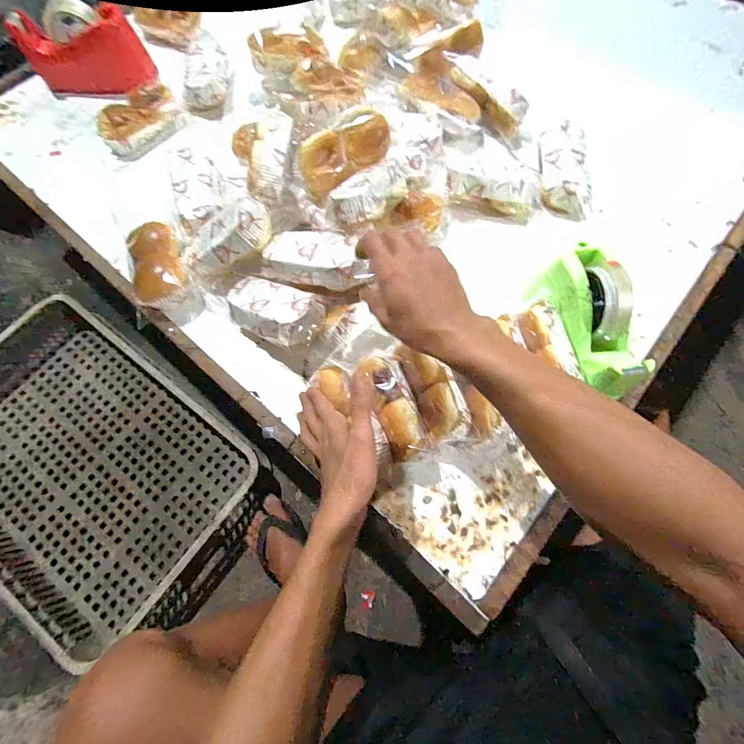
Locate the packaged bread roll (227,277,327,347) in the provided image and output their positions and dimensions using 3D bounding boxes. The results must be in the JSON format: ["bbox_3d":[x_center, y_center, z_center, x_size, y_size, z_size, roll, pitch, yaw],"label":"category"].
[{"bbox_3d":[-0.129,-0.079,0.461,0.137,0.050,0.074,22,73,21],"label":"packaged bread roll"}]

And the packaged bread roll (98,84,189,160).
[{"bbox_3d":[-0.390,-0.426,0.604,0.138,0.040,0.073,-38,76,-11],"label":"packaged bread roll"}]

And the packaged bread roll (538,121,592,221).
[{"bbox_3d":[0.298,-0.311,0.561,0.071,0.049,0.147,1,72,1],"label":"packaged bread roll"}]

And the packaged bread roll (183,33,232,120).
[{"bbox_3d":[-0.293,-0.534,0.650,0.083,0.056,0.142,0,72,0],"label":"packaged bread roll"}]

